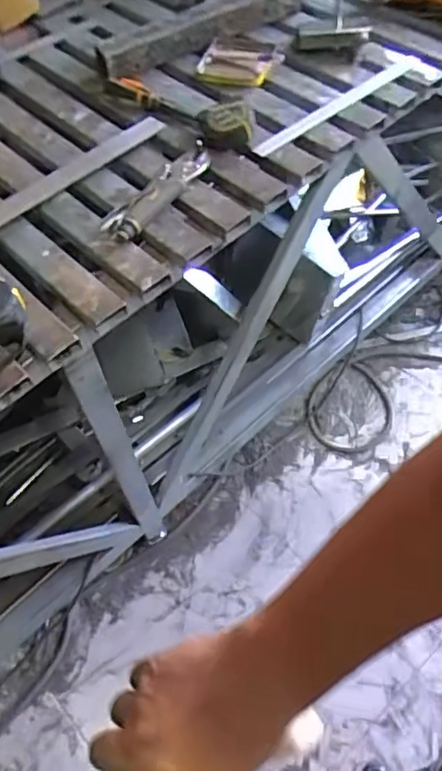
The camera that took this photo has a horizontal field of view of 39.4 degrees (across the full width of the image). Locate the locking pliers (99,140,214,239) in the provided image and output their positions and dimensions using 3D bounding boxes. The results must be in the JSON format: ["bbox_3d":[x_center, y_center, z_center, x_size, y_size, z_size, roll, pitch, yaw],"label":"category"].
[{"bbox_3d":[-0.092,-0.288,0.901,0.065,0.032,0.212,25,62,20],"label":"locking pliers"}]

